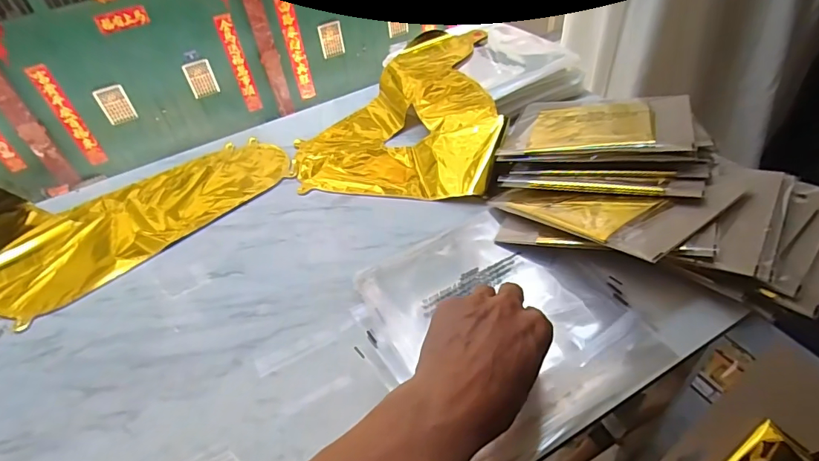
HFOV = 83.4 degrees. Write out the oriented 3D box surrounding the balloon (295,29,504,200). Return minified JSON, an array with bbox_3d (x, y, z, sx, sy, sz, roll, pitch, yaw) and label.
[{"bbox_3d":[-0.007,-0.185,0.670,0.260,0.047,0.358,2,45,10],"label":"balloon"}]

